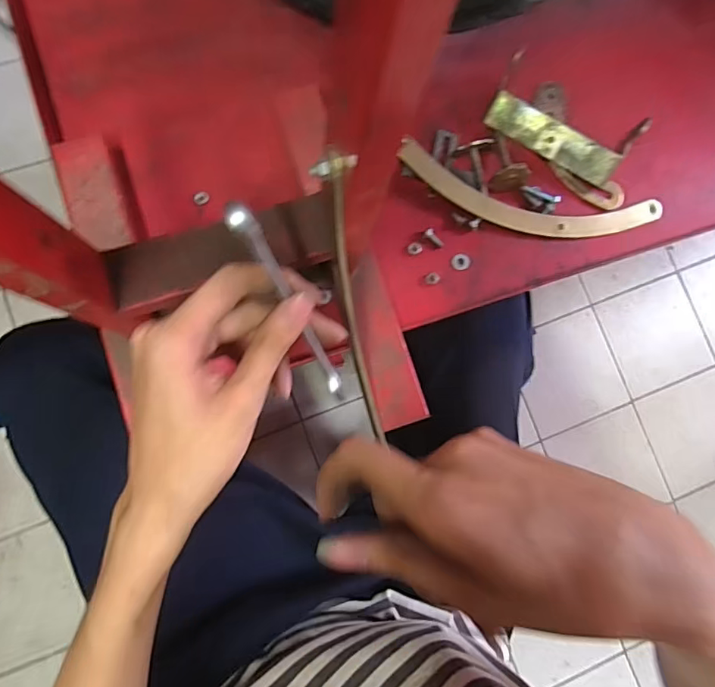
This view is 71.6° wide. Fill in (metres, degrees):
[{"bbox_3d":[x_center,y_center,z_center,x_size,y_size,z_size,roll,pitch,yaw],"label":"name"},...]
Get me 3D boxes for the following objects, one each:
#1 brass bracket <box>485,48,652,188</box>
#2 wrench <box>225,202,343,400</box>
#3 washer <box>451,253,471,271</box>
[{"bbox_3d":[0.181,-0.193,0.446,0.127,0.032,0.055,27,82,-3],"label":"brass bracket"},{"bbox_3d":[-0.031,-0.014,0.249,0.011,0.008,0.128,-33,133,-9],"label":"wrench"},{"bbox_3d":[0.091,-0.071,0.433,0.016,0.004,0.015,1,84,-6],"label":"washer"}]

